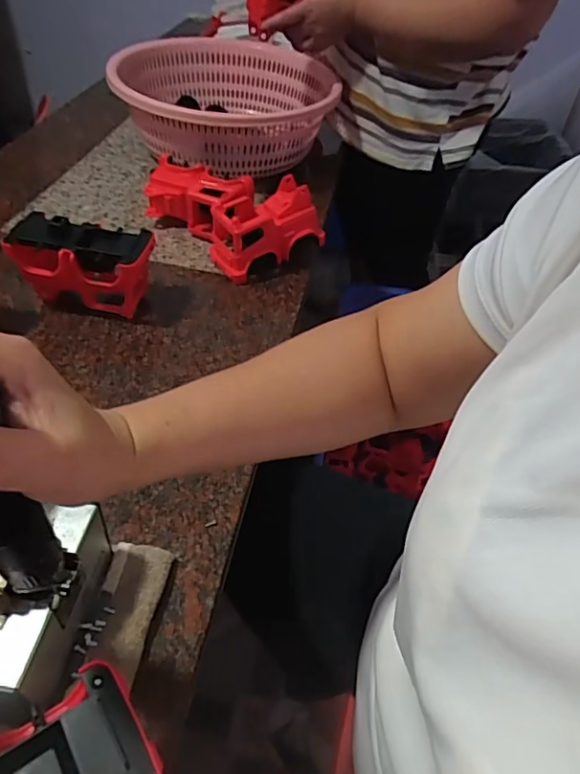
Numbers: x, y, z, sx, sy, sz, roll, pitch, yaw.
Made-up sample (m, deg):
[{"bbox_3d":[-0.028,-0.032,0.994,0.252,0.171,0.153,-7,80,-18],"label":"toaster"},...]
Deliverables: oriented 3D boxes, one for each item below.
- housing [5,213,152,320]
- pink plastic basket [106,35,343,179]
[{"bbox_3d":[-0.236,-0.141,0.633,0.154,0.099,0.073,10,45,3],"label":"housing"},{"bbox_3d":[-0.106,-0.476,0.941,0.341,0.152,0.365,8,45,2],"label":"pink plastic basket"}]

